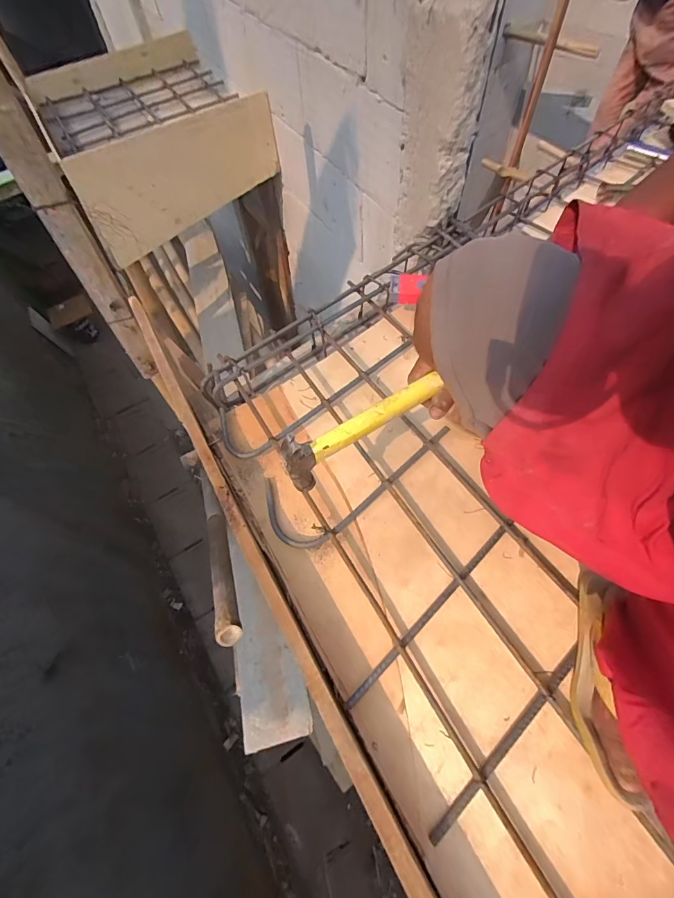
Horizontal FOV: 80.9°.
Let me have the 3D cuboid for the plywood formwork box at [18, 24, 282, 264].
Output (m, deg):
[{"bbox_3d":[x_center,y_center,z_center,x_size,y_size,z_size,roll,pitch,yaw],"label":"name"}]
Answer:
[{"bbox_3d":[-0.662,-1.123,1.391,0.596,0.279,0.818,-27,64,-13],"label":"plywood formwork box"}]

